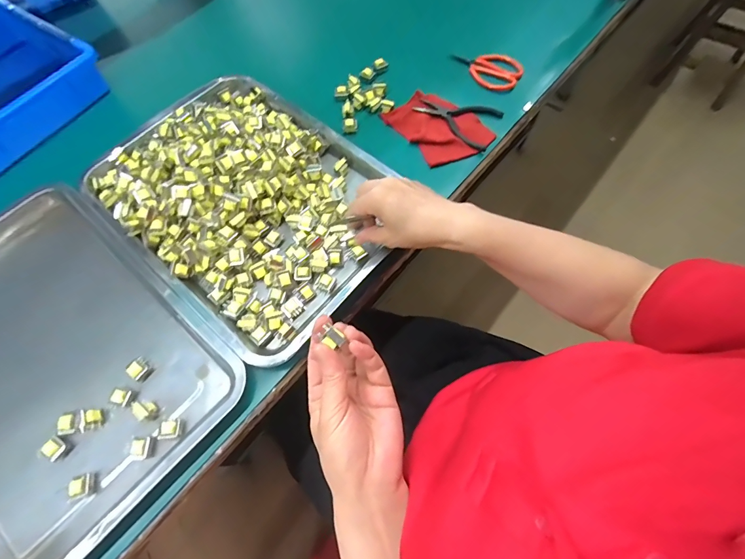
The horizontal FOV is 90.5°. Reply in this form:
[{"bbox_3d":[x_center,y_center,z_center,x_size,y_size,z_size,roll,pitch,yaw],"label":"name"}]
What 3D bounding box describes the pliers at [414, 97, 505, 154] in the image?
[{"bbox_3d":[0.126,-0.236,0.537,0.122,0.016,0.080,34,70,14],"label":"pliers"}]

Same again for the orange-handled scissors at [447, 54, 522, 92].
[{"bbox_3d":[0.175,-0.329,0.577,0.113,0.019,0.059,22,69,10],"label":"orange-handled scissors"}]

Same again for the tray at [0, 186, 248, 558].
[{"bbox_3d":[-0.355,0.086,0.396,0.389,0.037,0.289,39,73,16],"label":"tray"}]

